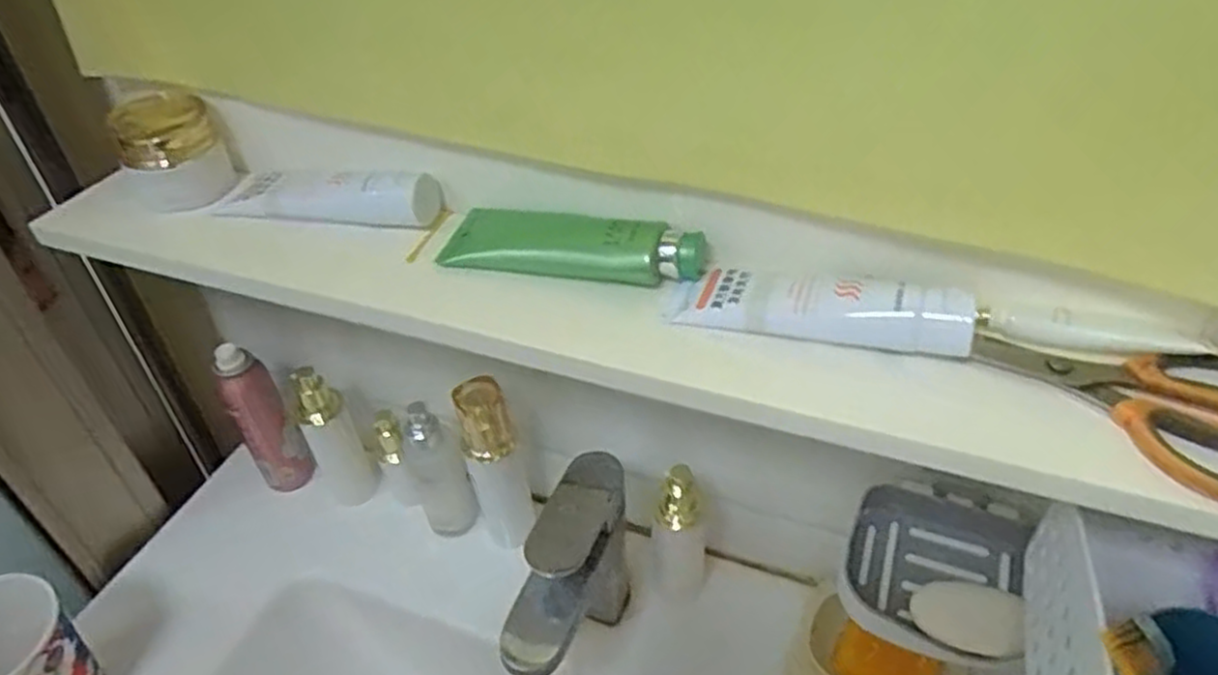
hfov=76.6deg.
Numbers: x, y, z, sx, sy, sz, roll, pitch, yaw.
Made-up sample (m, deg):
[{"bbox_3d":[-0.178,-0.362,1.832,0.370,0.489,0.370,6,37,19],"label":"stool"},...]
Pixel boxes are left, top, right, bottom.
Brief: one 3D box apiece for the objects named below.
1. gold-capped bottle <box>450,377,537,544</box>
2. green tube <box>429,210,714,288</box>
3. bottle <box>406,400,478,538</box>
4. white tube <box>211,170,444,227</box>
[{"bbox_3d":[-0.093,0.104,0.639,0.048,0.190,0.054,-10,41,-10],"label":"gold-capped bottle"},{"bbox_3d":[-0.023,-0.054,0.454,0.156,0.031,0.051,11,42,14],"label":"green tube"},{"bbox_3d":[-0.139,0.118,0.644,0.043,0.147,0.035,-15,42,-15],"label":"bottle"},{"bbox_3d":[-0.185,-0.096,0.508,0.154,0.032,0.039,10,42,13],"label":"white tube"}]

